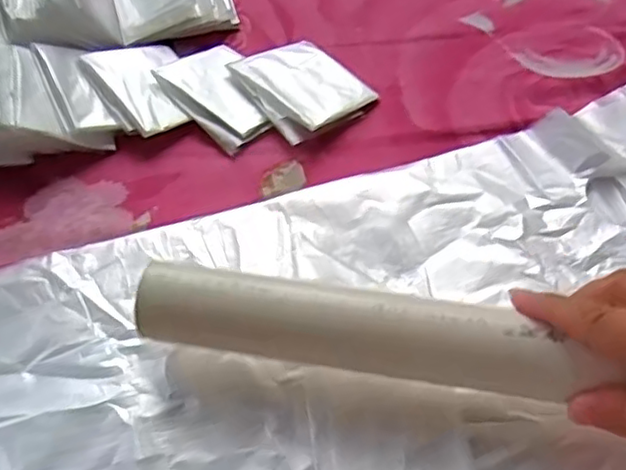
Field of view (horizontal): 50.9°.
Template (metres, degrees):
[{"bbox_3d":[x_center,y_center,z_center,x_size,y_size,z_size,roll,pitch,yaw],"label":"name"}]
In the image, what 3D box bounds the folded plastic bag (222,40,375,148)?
[{"bbox_3d":[-0.008,-0.107,0.458,0.071,0.017,0.088,-31,58,-19],"label":"folded plastic bag"}]

